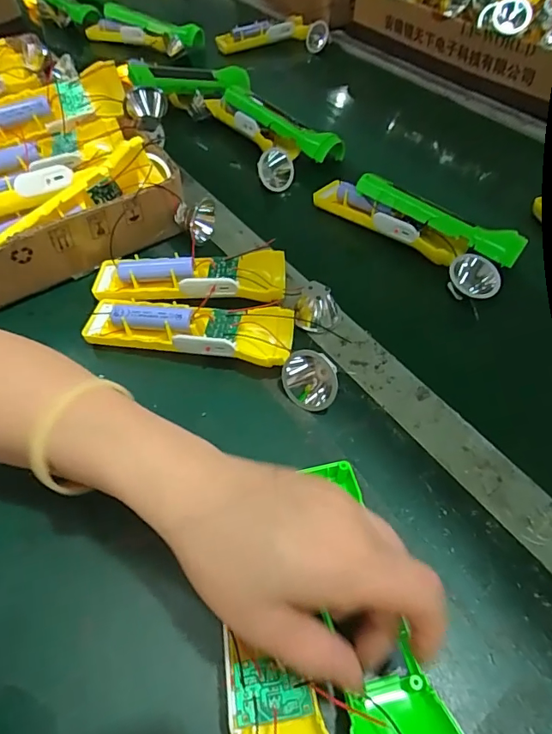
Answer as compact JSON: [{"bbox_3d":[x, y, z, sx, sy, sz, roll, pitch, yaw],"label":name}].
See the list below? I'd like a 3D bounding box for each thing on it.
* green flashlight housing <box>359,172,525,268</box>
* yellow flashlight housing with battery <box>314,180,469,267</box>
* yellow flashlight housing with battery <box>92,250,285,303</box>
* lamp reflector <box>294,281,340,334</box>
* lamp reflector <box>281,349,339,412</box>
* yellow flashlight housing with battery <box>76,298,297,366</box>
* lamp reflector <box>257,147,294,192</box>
[{"bbox_3d":[0.153,-0.141,0.452,0.158,0.033,0.026,31,60,22],"label":"green flashlight housing"},{"bbox_3d":[0.109,-0.148,0.477,0.032,0.030,0.162,-39,61,-24],"label":"yellow flashlight housing with battery"},{"bbox_3d":[-0.076,-0.077,0.413,0.164,0.028,0.049,0,53,2],"label":"yellow flashlight housing with battery"},{"bbox_3d":[0.034,-0.050,0.398,0.037,0.025,0.031,5,54,6],"label":"lamp reflector"},{"bbox_3d":[0.025,0.009,0.349,0.038,0.033,0.038,1,53,3],"label":"lamp reflector"},{"bbox_3d":[-0.068,-0.032,0.378,0.162,0.033,0.047,9,54,8],"label":"yellow flashlight housing with battery"},{"bbox_3d":[0.000,-0.219,0.532,0.038,0.040,0.019,35,62,25],"label":"lamp reflector"}]

